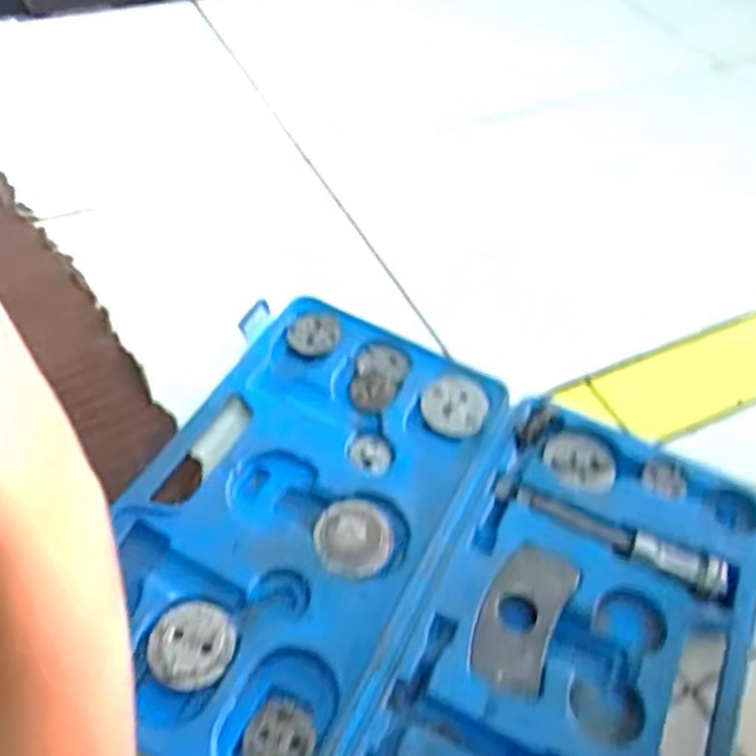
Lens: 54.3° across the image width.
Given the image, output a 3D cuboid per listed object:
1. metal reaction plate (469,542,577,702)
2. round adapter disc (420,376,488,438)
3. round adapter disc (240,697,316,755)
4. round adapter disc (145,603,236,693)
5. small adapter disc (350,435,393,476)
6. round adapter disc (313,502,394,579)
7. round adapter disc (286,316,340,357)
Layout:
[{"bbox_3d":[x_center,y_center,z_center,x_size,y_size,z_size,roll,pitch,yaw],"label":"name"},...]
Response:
[{"bbox_3d":[0.089,0.148,0.459,0.047,0.006,0.091,23,54,13],"label":"metal reaction plate"},{"bbox_3d":[0.060,0.020,0.569,0.049,0.006,0.049,2,52,-3],"label":"round adapter disc"},{"bbox_3d":[-0.055,0.202,0.414,0.039,0.006,0.041,2,52,-3],"label":"round adapter disc"},{"bbox_3d":[-0.111,0.158,0.436,0.048,0.008,0.049,2,52,-3],"label":"round adapter disc"},{"bbox_3d":[-0.005,0.054,0.539,0.030,0.004,0.030,2,52,-3],"label":"small adapter disc"},{"bbox_3d":[-0.015,0.106,0.492,0.053,0.007,0.051,2,52,-3],"label":"round adapter disc"},{"bbox_3d":[-0.053,-0.035,0.596,0.040,0.007,0.036,12,53,5],"label":"round adapter disc"}]

